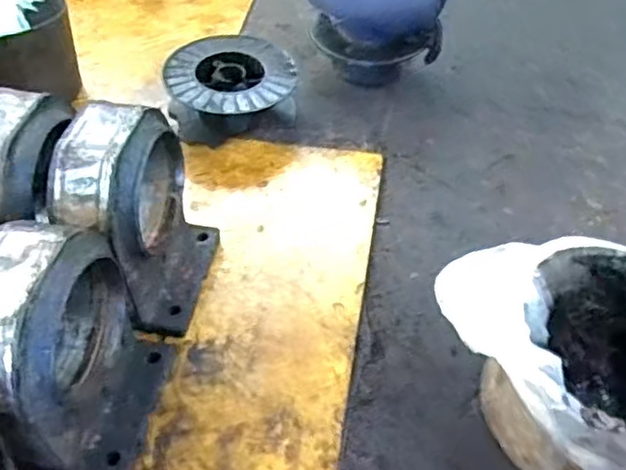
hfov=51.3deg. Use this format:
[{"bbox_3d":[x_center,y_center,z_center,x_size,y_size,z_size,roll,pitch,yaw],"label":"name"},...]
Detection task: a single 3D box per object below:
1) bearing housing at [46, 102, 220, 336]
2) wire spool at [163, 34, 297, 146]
[{"bbox_3d":[-0.247,-0.028,0.943,0.143,0.316,0.209,10,49,8],"label":"bearing housing"},{"bbox_3d":[-0.165,-0.296,1.336,0.257,0.110,0.237,0,48,0],"label":"wire spool"}]

